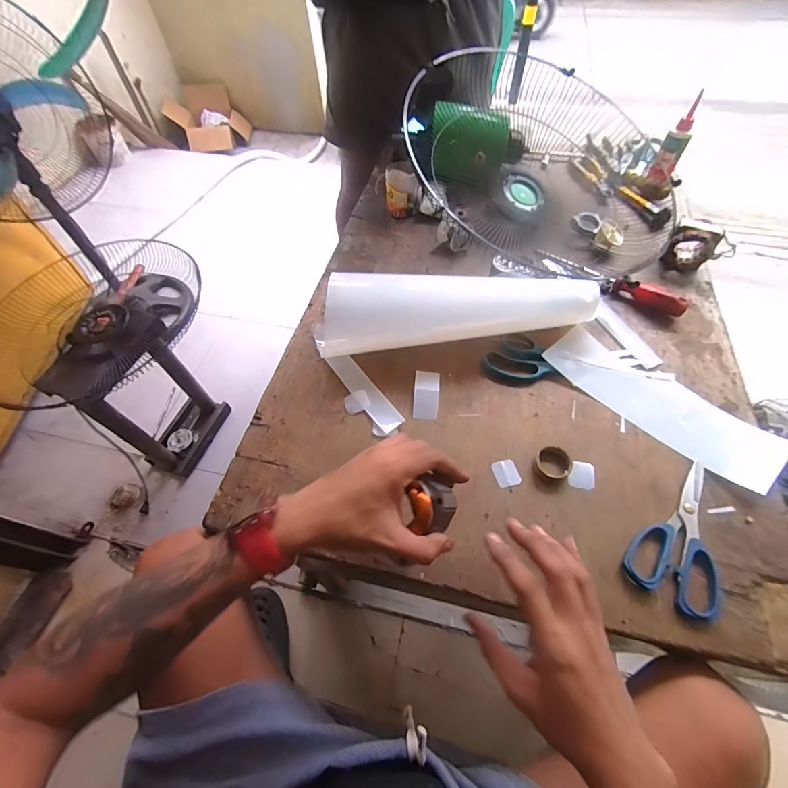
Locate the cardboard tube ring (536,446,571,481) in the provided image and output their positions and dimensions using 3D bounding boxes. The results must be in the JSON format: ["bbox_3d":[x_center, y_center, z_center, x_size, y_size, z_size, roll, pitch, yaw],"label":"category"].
[{"bbox_3d":[0.188,0.083,0.451,0.035,0.016,0.039,-28,62,-14],"label":"cardboard tube ring"}]

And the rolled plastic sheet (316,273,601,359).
[{"bbox_3d":[0.084,-0.122,0.543,0.382,0.085,0.071,-6,59,-2],"label":"rolled plastic sheet"}]

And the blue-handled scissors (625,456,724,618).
[{"bbox_3d":[0.316,0.145,0.410,0.086,0.011,0.167,31,64,19],"label":"blue-handled scissors"}]

